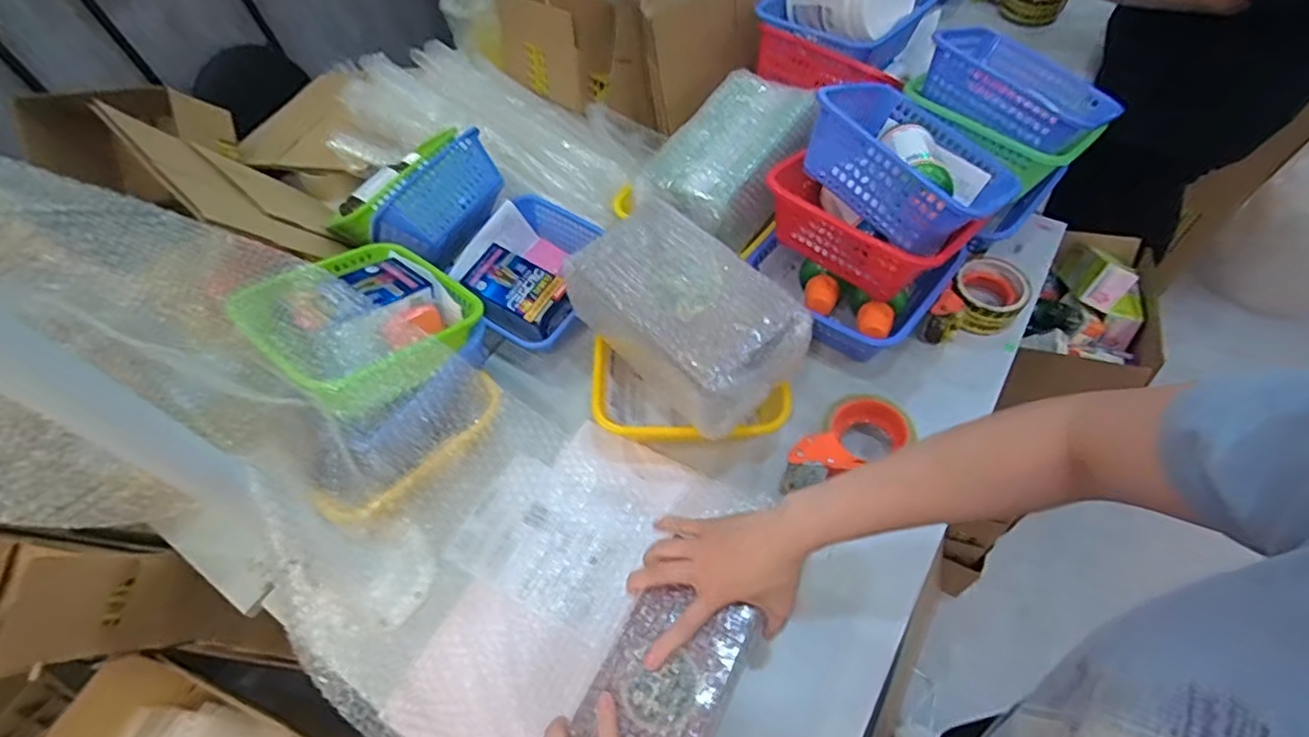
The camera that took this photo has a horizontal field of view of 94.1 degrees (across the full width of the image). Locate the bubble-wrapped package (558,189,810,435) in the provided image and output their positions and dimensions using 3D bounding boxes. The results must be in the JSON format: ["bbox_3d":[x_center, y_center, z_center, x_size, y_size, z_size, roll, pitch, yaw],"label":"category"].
[{"bbox_3d":[0.030,-0.063,0.669,0.159,0.095,0.268,-36,61,-18],"label":"bubble-wrapped package"}]

